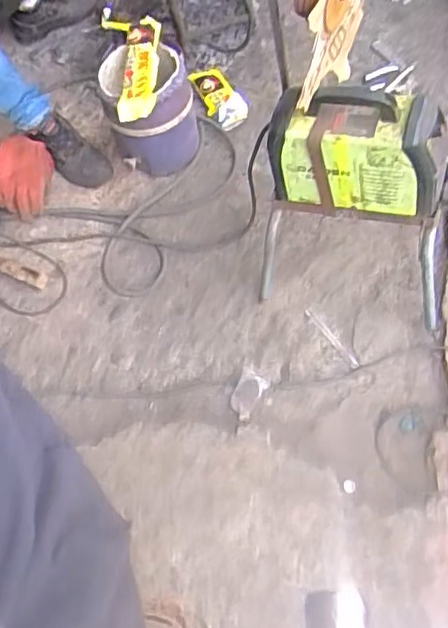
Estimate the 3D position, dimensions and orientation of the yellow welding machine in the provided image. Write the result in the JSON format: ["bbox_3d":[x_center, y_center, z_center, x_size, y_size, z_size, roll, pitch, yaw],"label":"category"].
[{"bbox_3d":[0.241,-0.287,1.161,0.305,0.225,0.133,11,64,14],"label":"yellow welding machine"}]

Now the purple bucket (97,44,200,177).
[{"bbox_3d":[-0.178,-0.487,1.570,0.214,0.271,0.215,-4,61,7],"label":"purple bucket"}]

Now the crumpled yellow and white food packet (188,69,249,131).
[{"bbox_3d":[-0.015,-0.600,1.748,0.104,0.052,0.245,-26,61,-6],"label":"crumpled yellow and white food packet"}]

